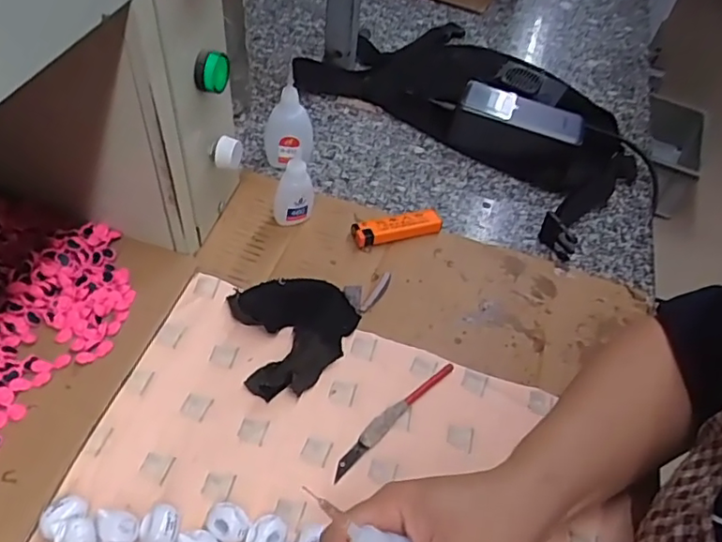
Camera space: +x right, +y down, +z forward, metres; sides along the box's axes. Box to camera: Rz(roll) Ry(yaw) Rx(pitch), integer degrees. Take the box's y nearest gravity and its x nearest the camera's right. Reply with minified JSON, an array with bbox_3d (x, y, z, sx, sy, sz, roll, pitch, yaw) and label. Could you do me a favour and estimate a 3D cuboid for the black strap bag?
[{"bbox_3d":[0.127,-0.184,0.637,0.342,0.060,0.209,36,56,24],"label":"black strap bag"}]

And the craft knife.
[{"bbox_3d":[0.023,0.100,0.410,0.012,0.009,0.118,38,57,25],"label":"craft knife"}]

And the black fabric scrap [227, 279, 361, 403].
[{"bbox_3d":[-0.045,0.041,0.438,0.090,0.029,0.092,-12,51,-14],"label":"black fabric scrap"}]

